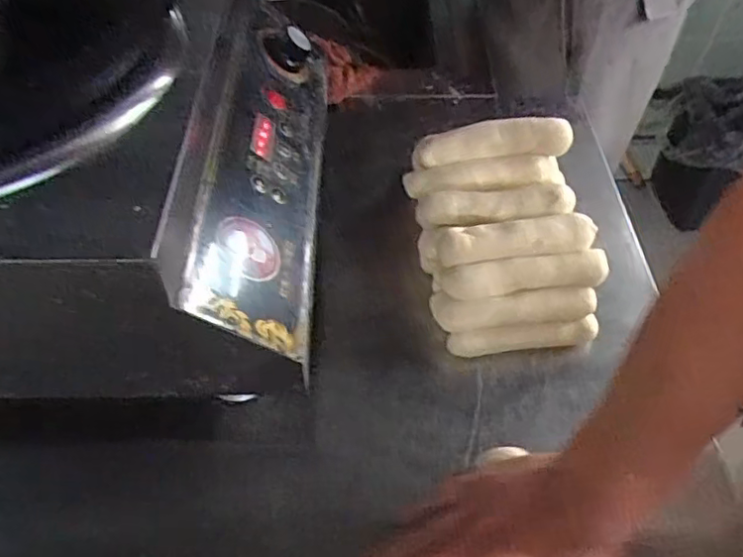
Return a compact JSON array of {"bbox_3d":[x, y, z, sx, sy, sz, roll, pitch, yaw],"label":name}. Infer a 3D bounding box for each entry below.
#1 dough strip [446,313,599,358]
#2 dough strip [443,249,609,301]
[{"bbox_3d":[0.132,0.047,0.533,0.127,0.025,0.019,-7,52,-7],"label":"dough strip"},{"bbox_3d":[0.130,-0.003,0.516,0.140,0.021,0.027,-7,52,-7],"label":"dough strip"}]

